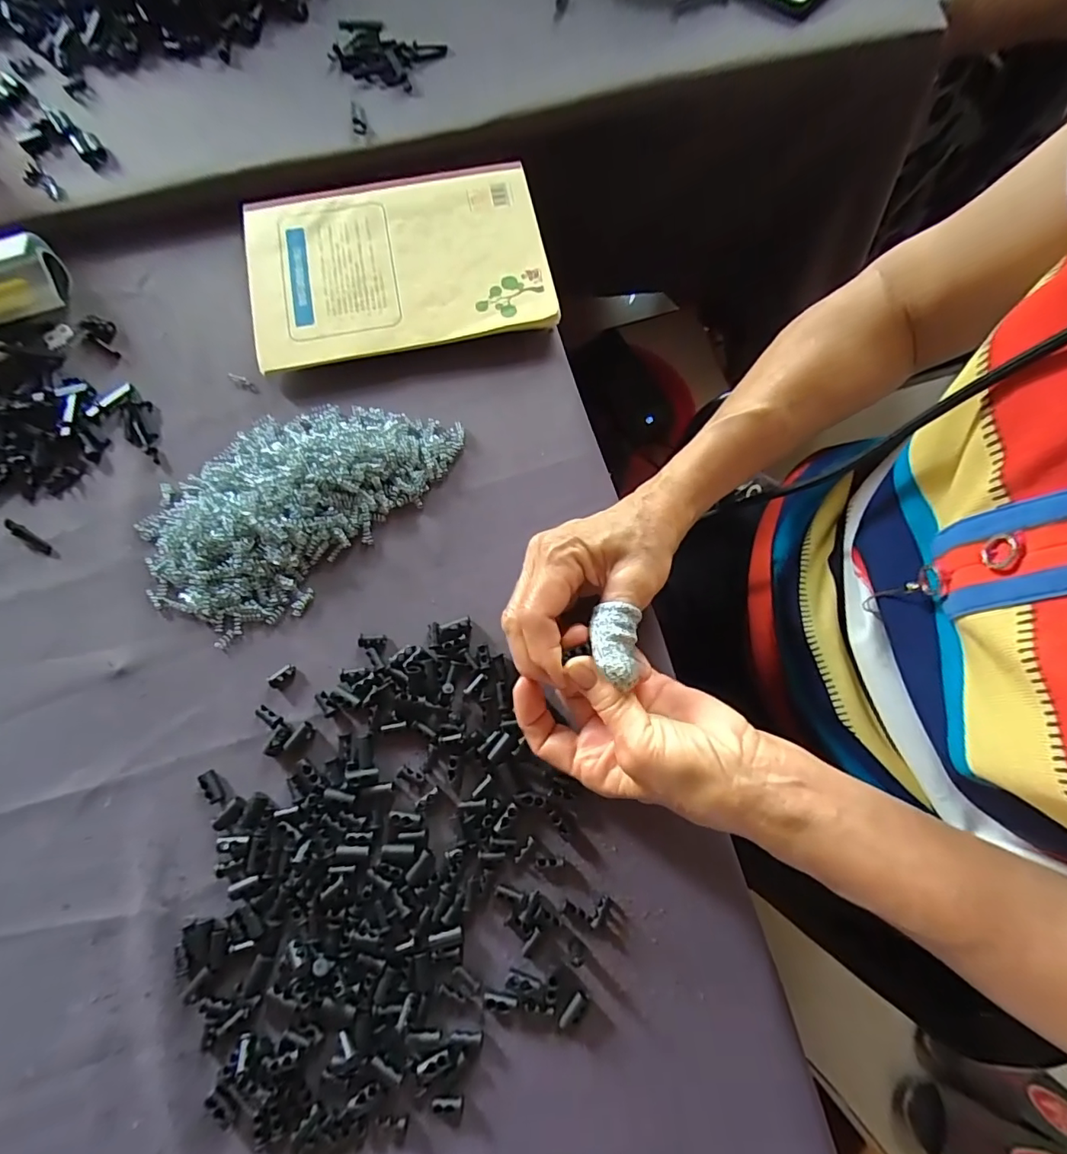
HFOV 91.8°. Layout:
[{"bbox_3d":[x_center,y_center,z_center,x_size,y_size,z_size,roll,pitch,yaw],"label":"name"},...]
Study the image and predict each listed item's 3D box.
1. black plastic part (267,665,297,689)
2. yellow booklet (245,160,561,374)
[{"bbox_3d":[-0.152,0.061,0.313,0.016,0.004,0.011,-38,80,-7],"label":"black plastic part"},{"bbox_3d":[-0.095,-0.222,0.360,0.201,0.007,0.139,-11,78,-1],"label":"yellow booklet"}]

